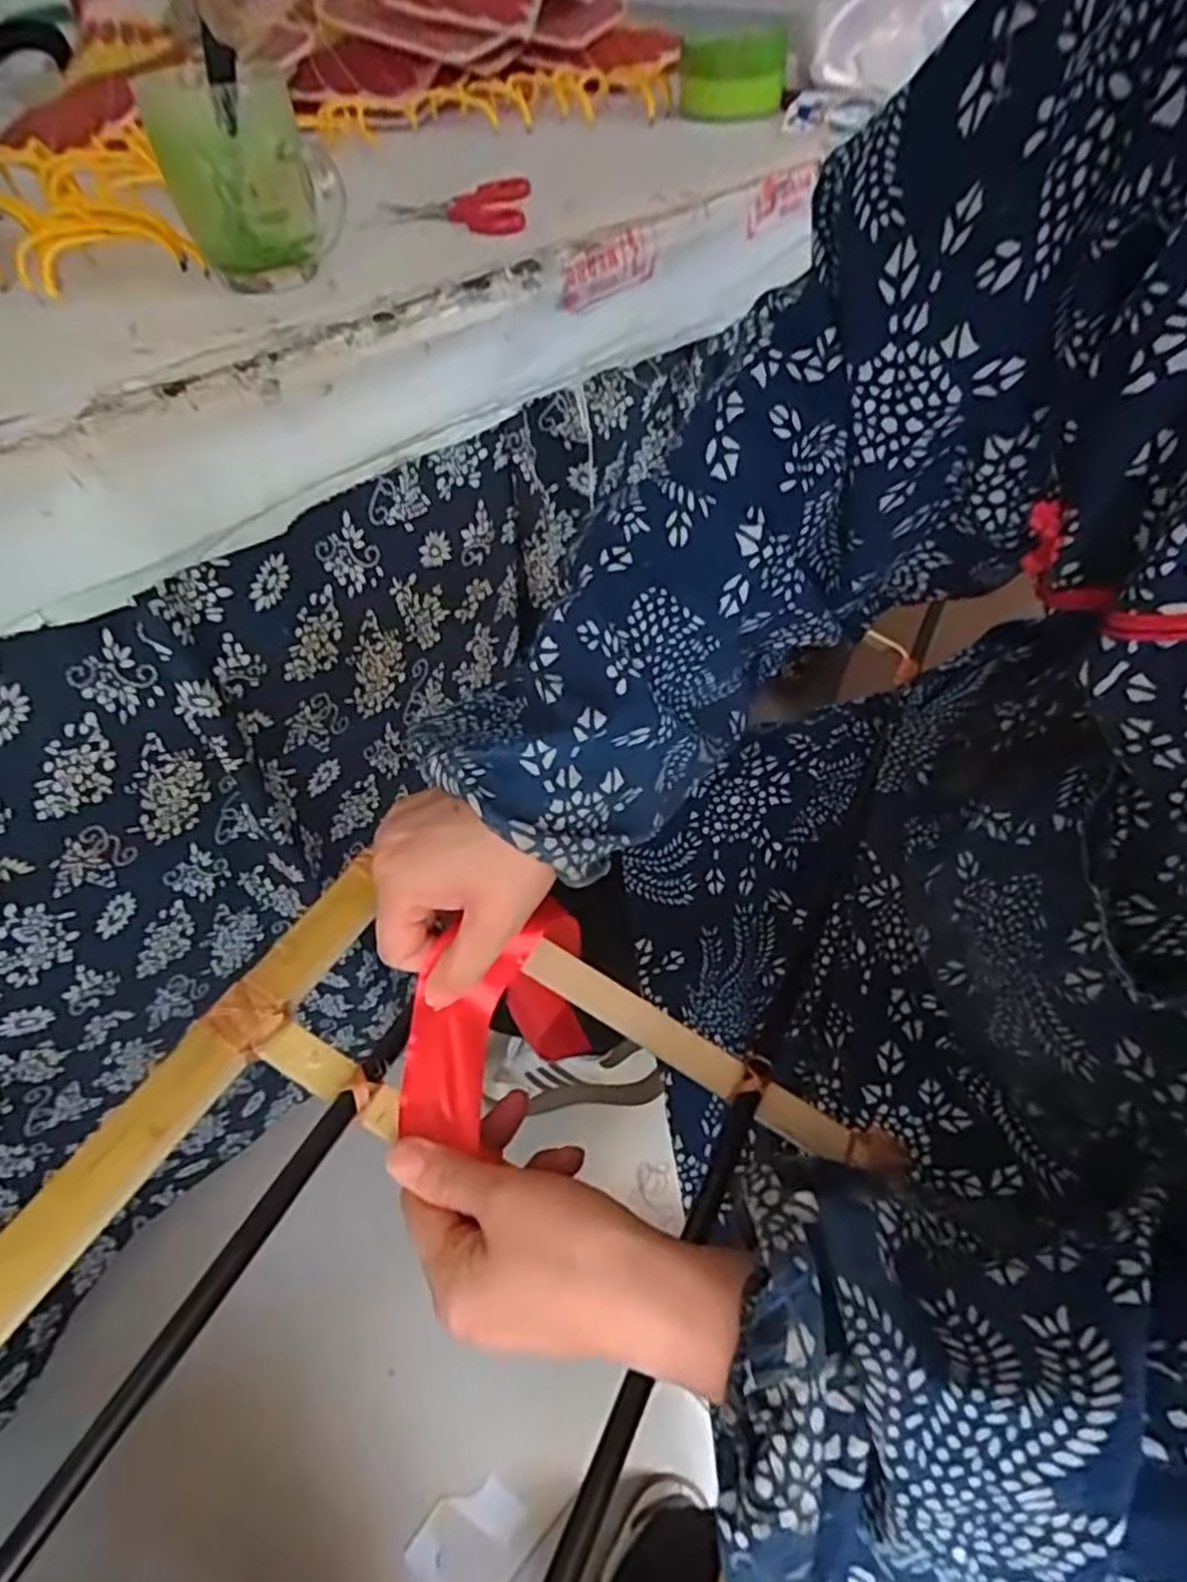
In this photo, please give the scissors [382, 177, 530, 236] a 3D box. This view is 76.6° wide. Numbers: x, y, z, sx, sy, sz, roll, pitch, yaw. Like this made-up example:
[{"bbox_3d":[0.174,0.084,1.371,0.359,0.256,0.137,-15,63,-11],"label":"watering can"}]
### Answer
[{"bbox_3d":[-0.098,-0.415,0.532,0.101,0.013,0.082,0,51,1],"label":"scissors"}]

